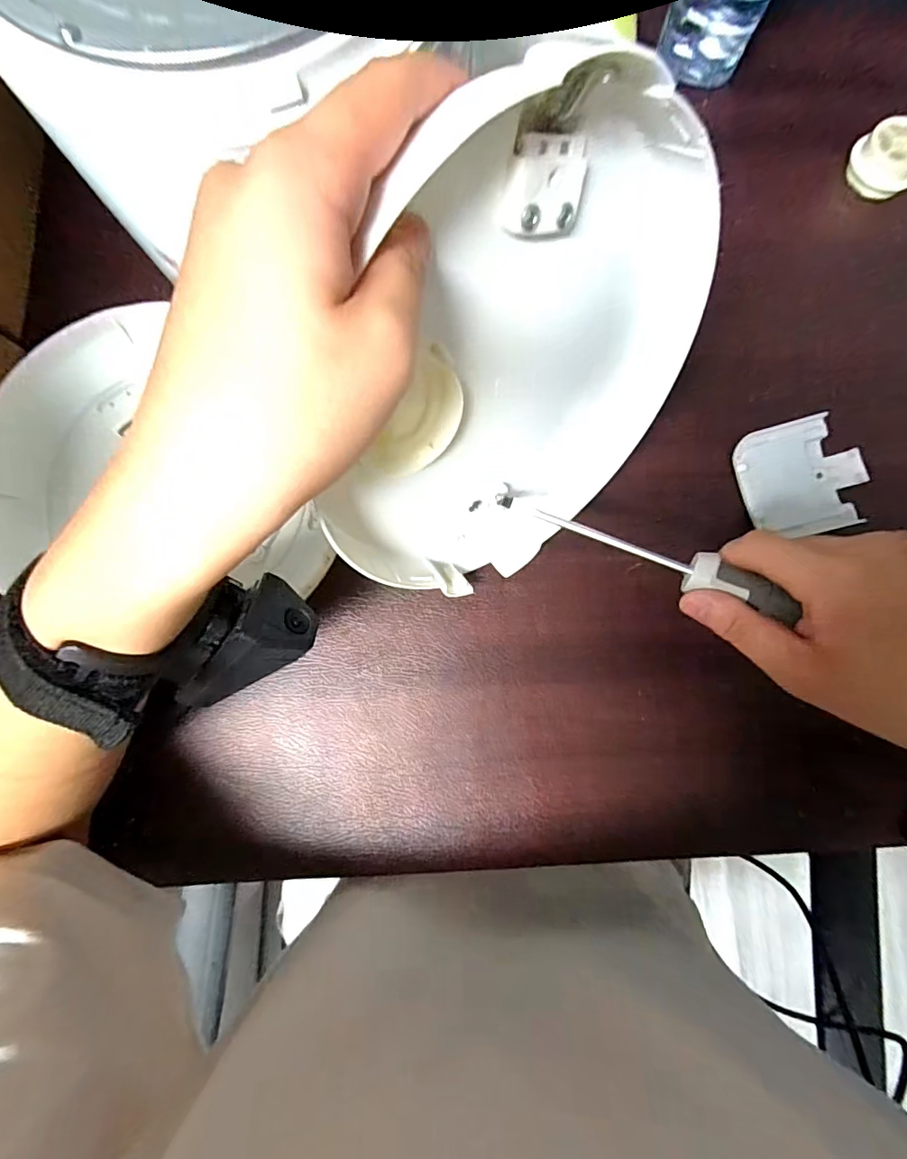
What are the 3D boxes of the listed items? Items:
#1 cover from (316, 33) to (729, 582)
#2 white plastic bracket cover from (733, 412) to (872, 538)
[{"bbox_3d":[0.023,-0.088,0.231,0.199,0.206,0.043,-42,61,2],"label":"cover"},{"bbox_3d":[0.225,-0.066,0.323,0.079,0.010,0.072,-12,83,-3],"label":"white plastic bracket cover"}]

